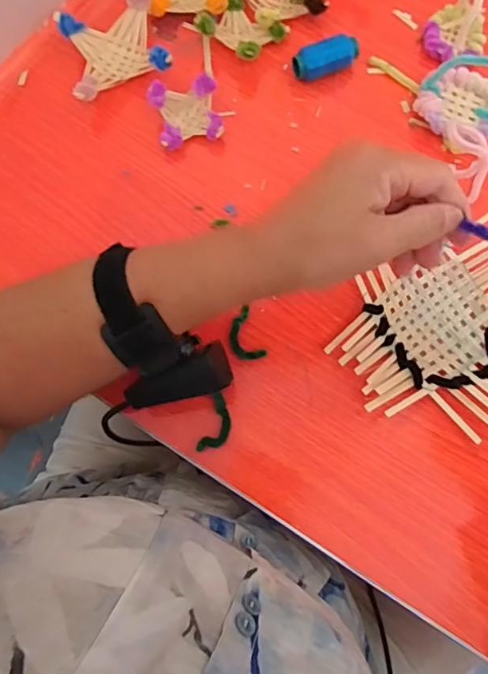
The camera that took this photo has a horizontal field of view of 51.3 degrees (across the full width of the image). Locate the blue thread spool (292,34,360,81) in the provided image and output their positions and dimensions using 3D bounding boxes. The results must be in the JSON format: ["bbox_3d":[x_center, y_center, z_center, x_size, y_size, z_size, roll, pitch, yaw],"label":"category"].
[{"bbox_3d":[0.071,-0.238,0.440,0.055,0.025,0.023,-19,77,-3],"label":"blue thread spool"}]

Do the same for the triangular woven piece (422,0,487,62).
[{"bbox_3d":[0.187,-0.270,0.434,0.051,0.034,0.060,25,79,6],"label":"triangular woven piece"}]

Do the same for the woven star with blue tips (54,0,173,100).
[{"bbox_3d":[-0.110,-0.245,0.439,0.085,0.034,0.077,-22,78,-4],"label":"woven star with blue tips"}]

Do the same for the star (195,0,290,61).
[{"bbox_3d":[-0.002,-0.270,0.445,0.060,0.030,0.058,32,80,8],"label":"star"}]

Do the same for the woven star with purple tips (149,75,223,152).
[{"bbox_3d":[-0.048,-0.187,0.428,0.054,0.034,0.052,-12,77,-2],"label":"woven star with purple tips"}]

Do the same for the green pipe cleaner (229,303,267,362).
[{"bbox_3d":[0.000,0.000,0.391,0.023,0.006,0.039,-23,78,-4],"label":"green pipe cleaner"}]

